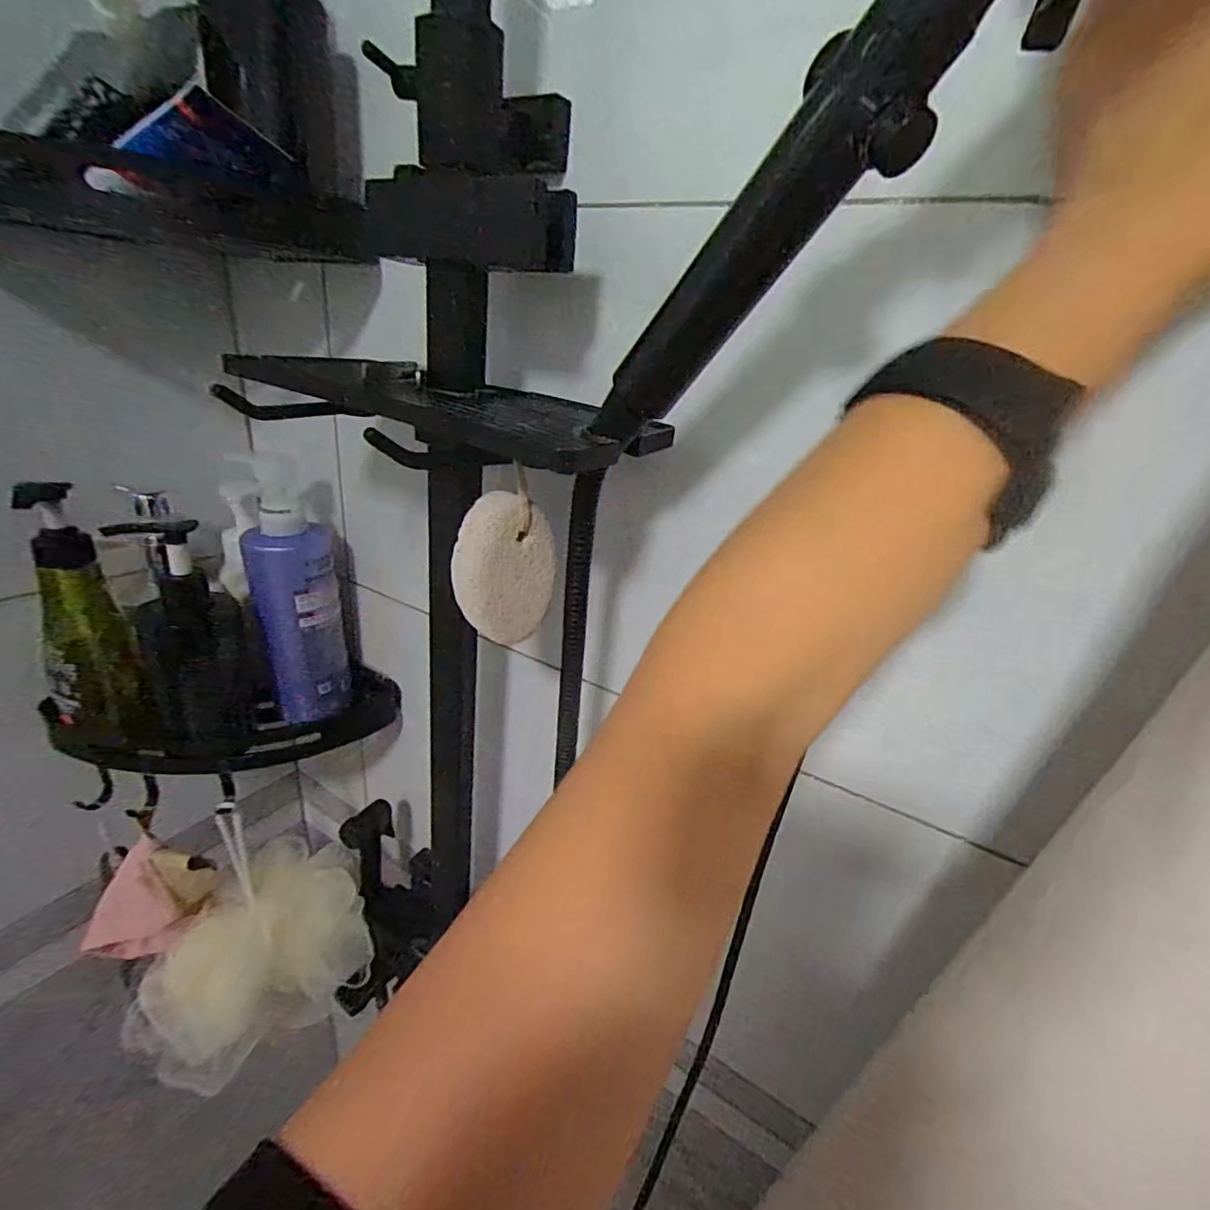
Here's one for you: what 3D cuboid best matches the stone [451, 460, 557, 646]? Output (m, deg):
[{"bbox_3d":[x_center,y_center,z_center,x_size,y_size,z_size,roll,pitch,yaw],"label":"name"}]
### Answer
[{"bbox_3d":[-0.055,-0.023,0.316,0.026,0.084,0.051,24,29,35],"label":"stone"}]

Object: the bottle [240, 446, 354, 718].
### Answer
[{"bbox_3d":[-0.275,-0.001,0.521,0.053,0.230,0.071,24,29,35],"label":"bottle"}]

